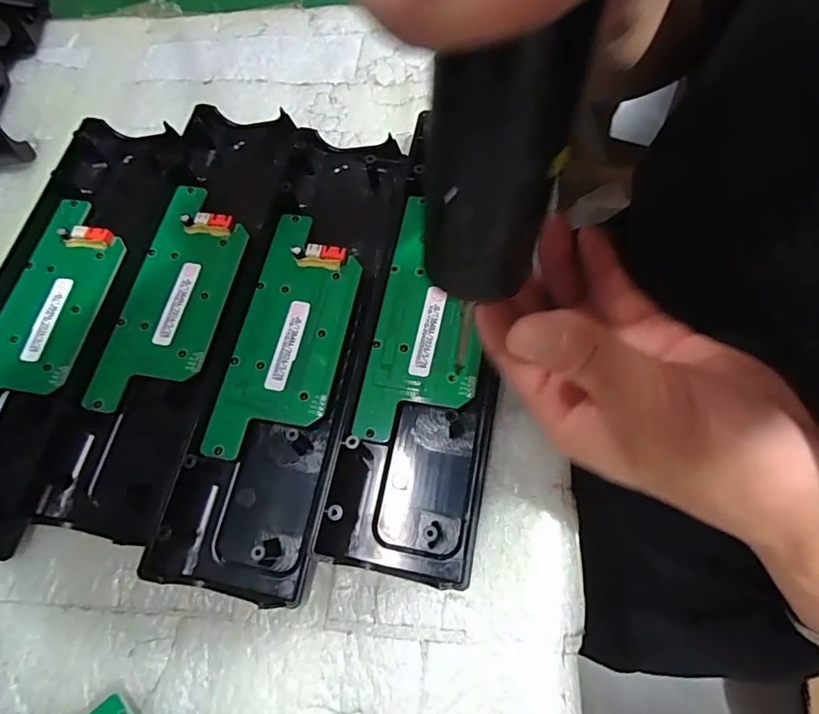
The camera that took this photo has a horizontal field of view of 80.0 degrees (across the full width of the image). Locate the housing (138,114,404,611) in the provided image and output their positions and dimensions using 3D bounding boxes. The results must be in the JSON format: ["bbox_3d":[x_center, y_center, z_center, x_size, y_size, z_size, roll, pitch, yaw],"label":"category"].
[{"bbox_3d":[-0.063,-0.015,0.250,0.077,0.015,0.248,9,69,6],"label":"housing"}]

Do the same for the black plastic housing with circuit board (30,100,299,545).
[{"bbox_3d":[-0.127,-0.035,0.263,0.073,0.013,0.244,9,69,6],"label":"black plastic housing with circuit board"}]

